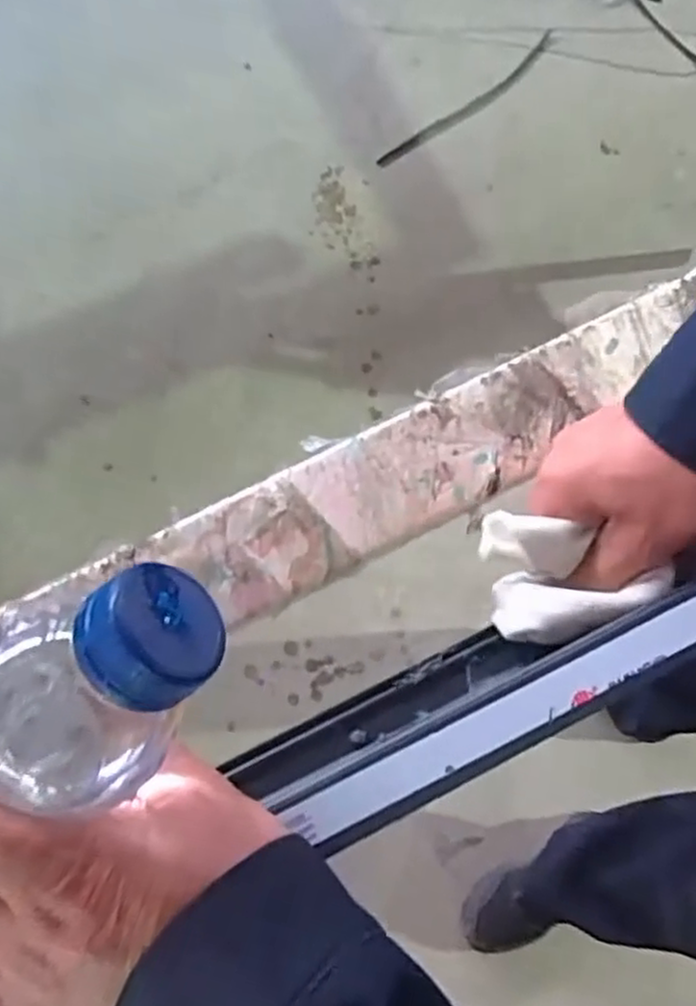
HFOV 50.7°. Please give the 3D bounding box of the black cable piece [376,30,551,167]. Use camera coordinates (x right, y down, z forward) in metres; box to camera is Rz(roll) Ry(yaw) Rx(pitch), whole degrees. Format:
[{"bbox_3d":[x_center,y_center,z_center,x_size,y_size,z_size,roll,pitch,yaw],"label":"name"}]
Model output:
[{"bbox_3d":[0.247,-0.801,1.466,0.487,0.016,0.051,-40,79,-11],"label":"black cable piece"}]

